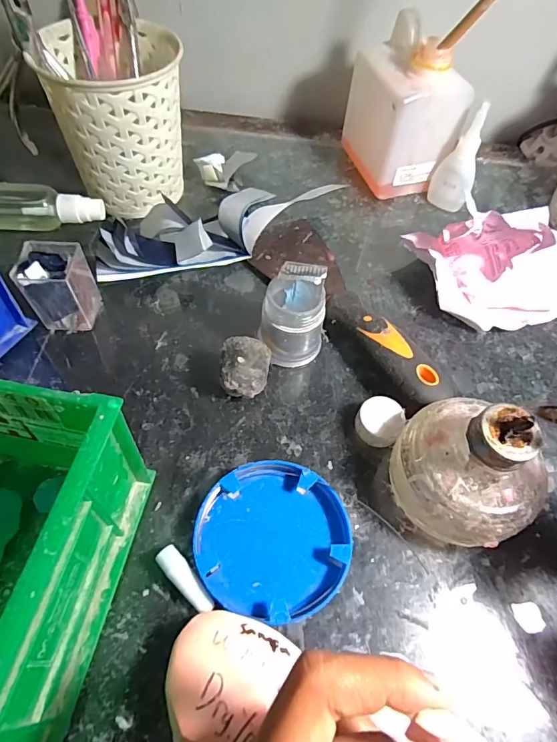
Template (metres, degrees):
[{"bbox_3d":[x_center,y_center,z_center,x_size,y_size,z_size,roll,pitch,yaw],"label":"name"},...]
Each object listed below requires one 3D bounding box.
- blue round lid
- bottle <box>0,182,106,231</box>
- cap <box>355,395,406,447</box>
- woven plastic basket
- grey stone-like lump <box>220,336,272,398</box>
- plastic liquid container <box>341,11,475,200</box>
[{"bbox_3d":[-0.003,0.088,0.238,0.079,0.017,0.076,2,57,-3],"label":"blue round lid"},{"bbox_3d":[-0.195,-0.132,0.355,0.109,0.025,0.035,0,57,-4],"label":"bottle"},{"bbox_3d":[0.062,0.033,0.279,0.026,0.017,0.031,28,60,14],"label":"cap"},{"bbox_3d":[-0.123,-0.195,0.349,0.095,0.123,0.089,-14,59,-13],"label":"woven plastic basket"},{"bbox_3d":[-0.021,0.001,0.283,0.029,0.033,0.031,4,57,-2],"label":"grey stone-like lump"},{"bbox_3d":[0.108,-0.224,0.393,0.071,0.117,0.085,-14,59,-13],"label":"plastic liquid container"}]

